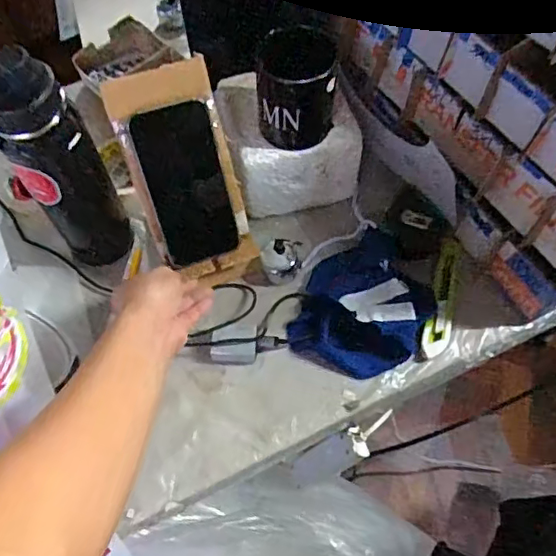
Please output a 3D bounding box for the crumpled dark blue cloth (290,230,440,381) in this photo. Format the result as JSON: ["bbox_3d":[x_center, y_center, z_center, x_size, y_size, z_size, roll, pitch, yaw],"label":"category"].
[{"bbox_3d":[0.098,0.023,0.623,0.138,0.059,0.164,23,63,12],"label":"crumpled dark blue cloth"}]

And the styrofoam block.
[{"bbox_3d":[0.006,-0.163,0.672,0.146,0.115,0.134,-18,62,-10],"label":"styrofoam block"}]

